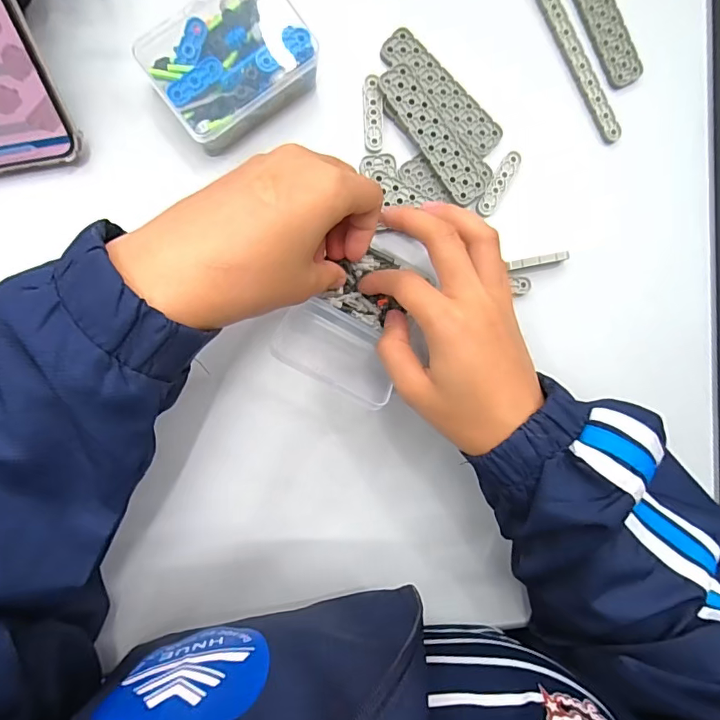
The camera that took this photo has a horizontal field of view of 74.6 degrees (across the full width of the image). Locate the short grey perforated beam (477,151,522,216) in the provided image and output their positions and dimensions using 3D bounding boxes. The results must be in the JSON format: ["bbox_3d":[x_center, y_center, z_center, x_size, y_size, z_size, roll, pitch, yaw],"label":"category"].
[{"bbox_3d":[0.097,-0.123,0.328,0.013,0.004,0.047,29,88,-7],"label":"short grey perforated beam"}]

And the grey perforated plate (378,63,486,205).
[{"bbox_3d":[0.049,-0.150,0.317,0.025,0.007,0.098,-37,95,-5],"label":"grey perforated plate"}]

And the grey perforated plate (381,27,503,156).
[{"bbox_3d":[0.056,-0.180,0.318,0.098,0.004,0.026,43,86,-6],"label":"grey perforated plate"}]

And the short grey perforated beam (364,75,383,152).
[{"bbox_3d":[0.009,-0.164,0.313,0.013,0.005,0.047,-2,92,-7],"label":"short grey perforated beam"}]

